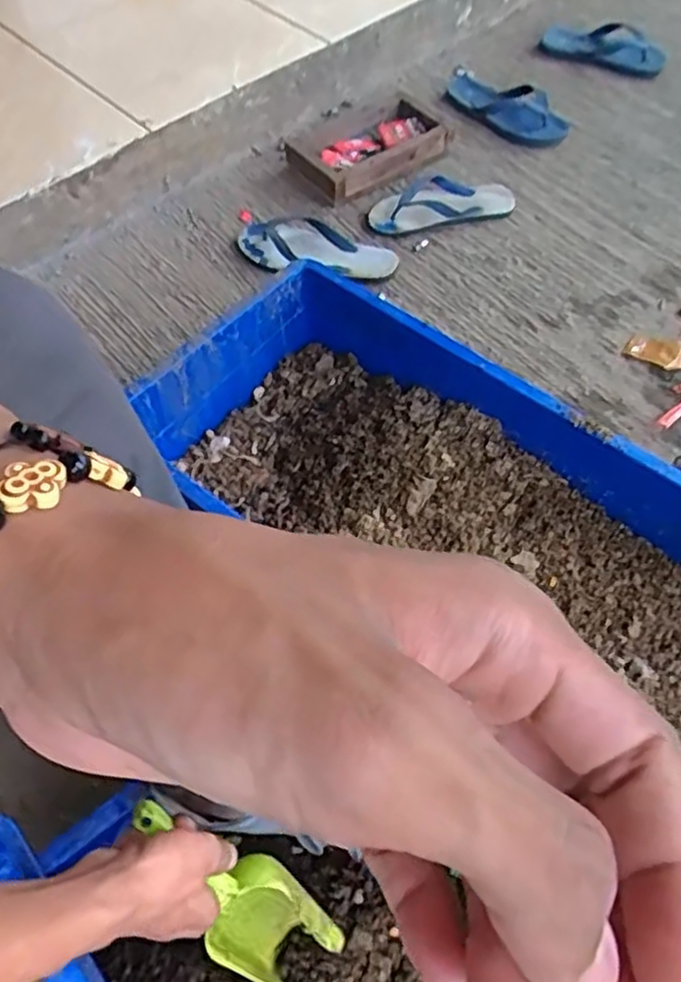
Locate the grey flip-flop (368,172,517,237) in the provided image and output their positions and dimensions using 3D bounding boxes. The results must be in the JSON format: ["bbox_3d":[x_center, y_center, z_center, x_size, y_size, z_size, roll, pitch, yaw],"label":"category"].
[{"bbox_3d":[0.167,-0.477,1.157,0.242,0.036,0.098,-16,59,-9],"label":"grey flip-flop"}]

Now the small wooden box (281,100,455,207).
[{"bbox_3d":[0.050,-0.601,1.210,0.254,0.059,0.180,-34,63,-18],"label":"small wooden box"}]

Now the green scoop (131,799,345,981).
[{"bbox_3d":[-0.076,0.301,0.513,0.070,0.208,0.058,-43,35,-22],"label":"green scoop"}]

